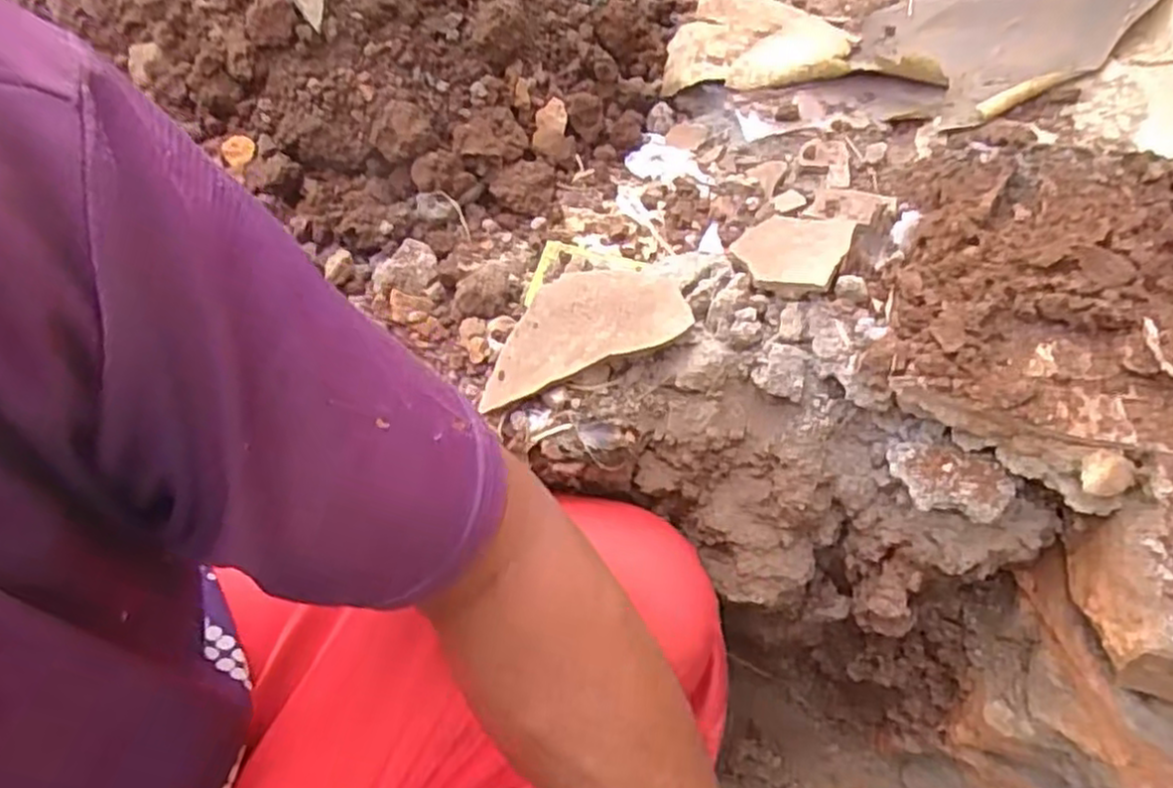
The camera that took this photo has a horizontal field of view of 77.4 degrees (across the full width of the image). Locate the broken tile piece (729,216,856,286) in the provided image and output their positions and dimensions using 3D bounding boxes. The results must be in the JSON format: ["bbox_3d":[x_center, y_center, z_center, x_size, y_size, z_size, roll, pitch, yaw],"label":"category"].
[{"bbox_3d":[0.125,-0.090,0.452,0.077,0.006,0.060,18,56,45],"label":"broken tile piece"}]

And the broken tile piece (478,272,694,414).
[{"bbox_3d":[-0.006,-0.041,0.434,0.124,0.005,0.069,-21,56,4],"label":"broken tile piece"}]

